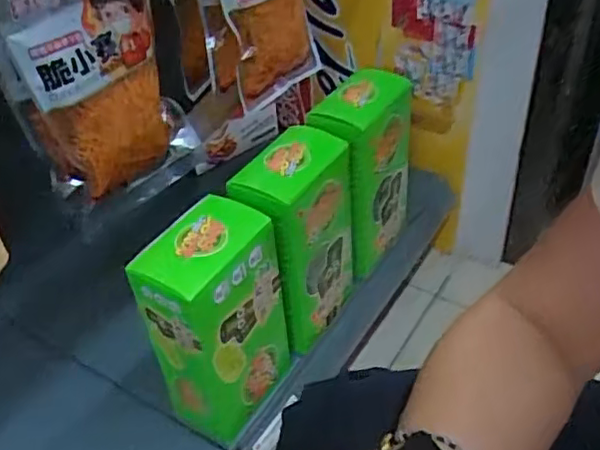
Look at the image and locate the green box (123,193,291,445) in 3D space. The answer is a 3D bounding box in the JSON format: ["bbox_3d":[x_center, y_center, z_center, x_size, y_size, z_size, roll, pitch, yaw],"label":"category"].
[{"bbox_3d":[-0.082,0.094,0.644,0.081,0.215,0.123,20,47,26],"label":"green box"}]

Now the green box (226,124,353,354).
[{"bbox_3d":[-0.004,0.017,0.720,0.075,0.217,0.131,23,49,28],"label":"green box"}]

